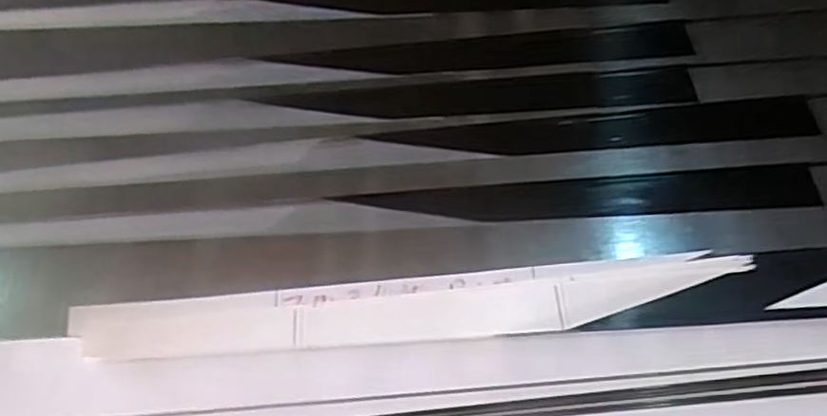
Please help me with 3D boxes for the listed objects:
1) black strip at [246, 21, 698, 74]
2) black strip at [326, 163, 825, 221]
[{"bbox_3d":[0.063,-0.136,0.585,0.365,0.007,0.041,-5,58,0],"label":"black strip"},{"bbox_3d":[0.135,-0.010,0.514,0.360,0.009,0.034,-2,63,-3],"label":"black strip"}]

